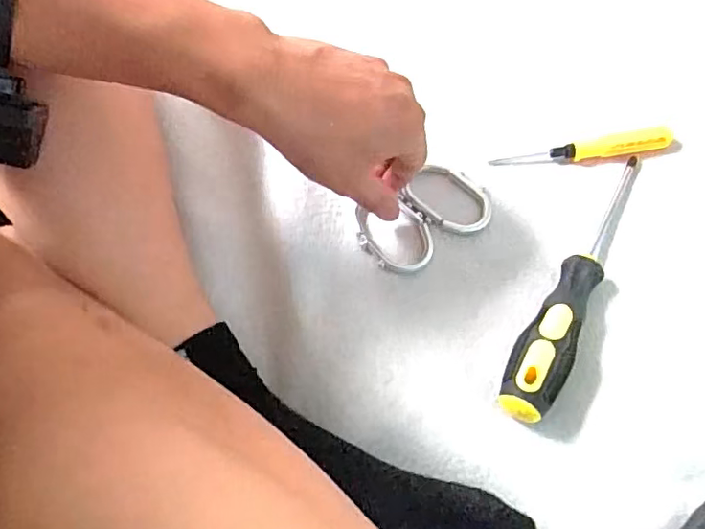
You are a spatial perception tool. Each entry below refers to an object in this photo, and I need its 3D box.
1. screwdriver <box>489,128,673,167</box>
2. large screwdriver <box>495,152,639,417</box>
[{"bbox_3d":[0.159,-0.080,0.404,0.123,0.015,0.011,-3,67,-4],"label":"screwdriver"},{"bbox_3d":[0.138,0.004,0.352,0.028,0.030,0.198,28,68,10],"label":"large screwdriver"}]

